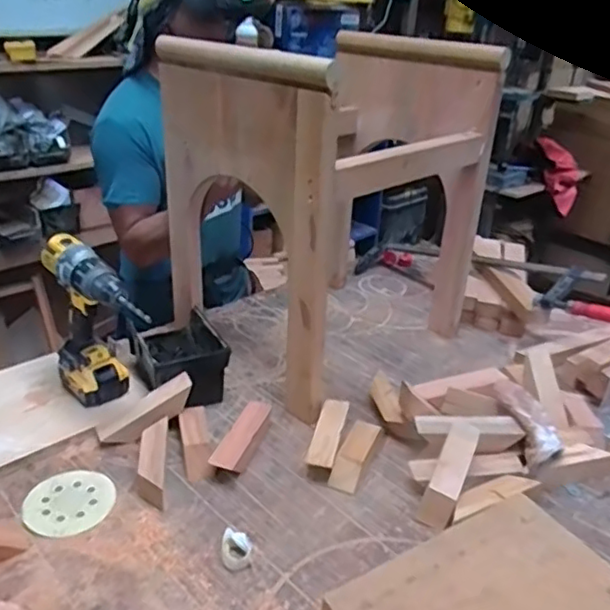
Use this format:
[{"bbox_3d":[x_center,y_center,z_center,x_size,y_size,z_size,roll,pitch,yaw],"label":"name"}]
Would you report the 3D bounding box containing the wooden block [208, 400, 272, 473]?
[{"bbox_3d":[-0.098,0.211,0.981,0.048,0.037,0.158,12,29,17],"label":"wooden block"}]

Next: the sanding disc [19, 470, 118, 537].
[{"bbox_3d":[-0.327,0.272,0.862,0.115,0.004,0.120,2,28,-1],"label":"sanding disc"}]

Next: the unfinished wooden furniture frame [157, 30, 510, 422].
[{"bbox_3d":[0.045,-0.198,1.158,0.388,0.521,0.480,25,35,35],"label":"unfinished wooden furniture frame"}]

